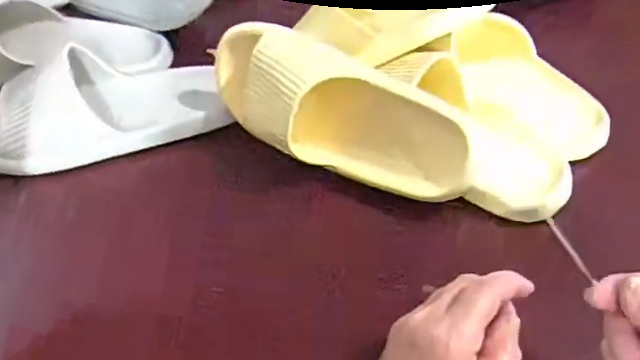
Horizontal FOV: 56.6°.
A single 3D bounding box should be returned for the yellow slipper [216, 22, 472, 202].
[{"bbox_3d":[0.018,-0.060,0.533,0.255,0.102,0.078,27,20,15],"label":"yellow slipper"}]

